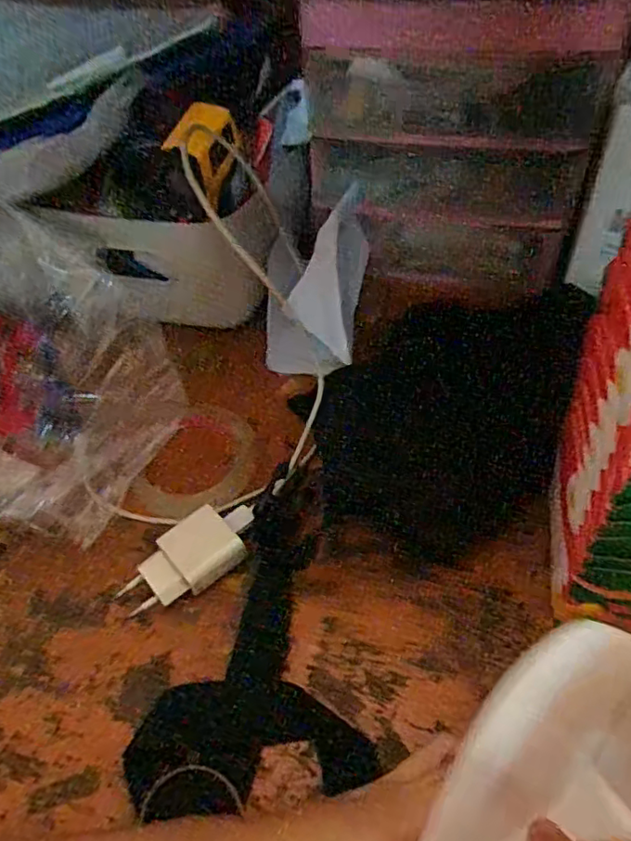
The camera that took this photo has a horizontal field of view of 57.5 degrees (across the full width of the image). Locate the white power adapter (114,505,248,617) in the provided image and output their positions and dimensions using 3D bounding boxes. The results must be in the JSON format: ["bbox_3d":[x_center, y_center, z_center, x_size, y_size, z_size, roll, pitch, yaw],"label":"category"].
[{"bbox_3d":[-0.085,0.090,0.362,0.074,0.017,0.044,-31,53,-20],"label":"white power adapter"}]

